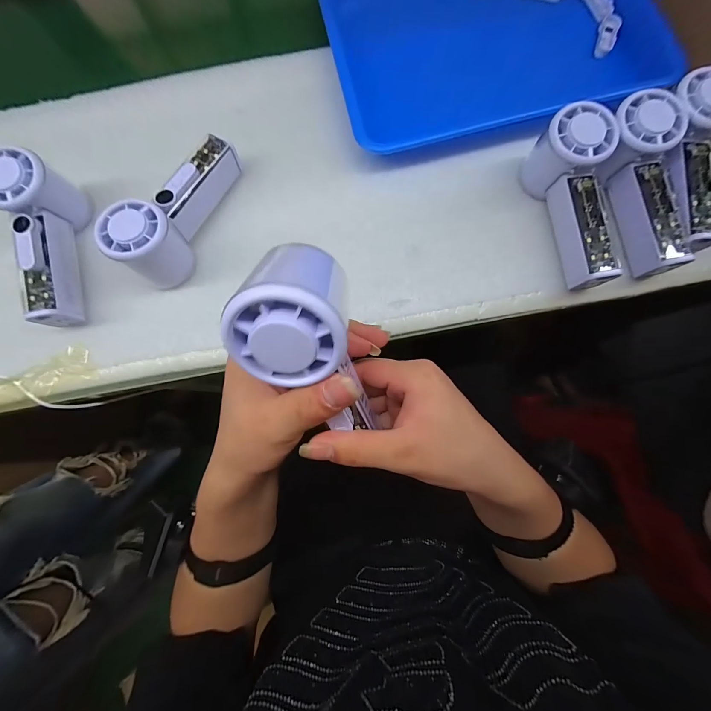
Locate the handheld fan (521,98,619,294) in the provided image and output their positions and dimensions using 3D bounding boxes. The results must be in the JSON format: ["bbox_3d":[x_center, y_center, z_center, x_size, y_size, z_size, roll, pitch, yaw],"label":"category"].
[{"bbox_3d":[0.196,-0.140,0.281,0.059,0.053,0.150,1,81,2],"label":"handheld fan"}]

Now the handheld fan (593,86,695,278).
[{"bbox_3d":[0.264,-0.153,0.280,0.054,0.050,0.156,-10,94,0],"label":"handheld fan"}]

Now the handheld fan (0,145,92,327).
[{"bbox_3d":[-0.289,-0.101,0.282,0.046,0.063,0.147,-6,81,1],"label":"handheld fan"}]

